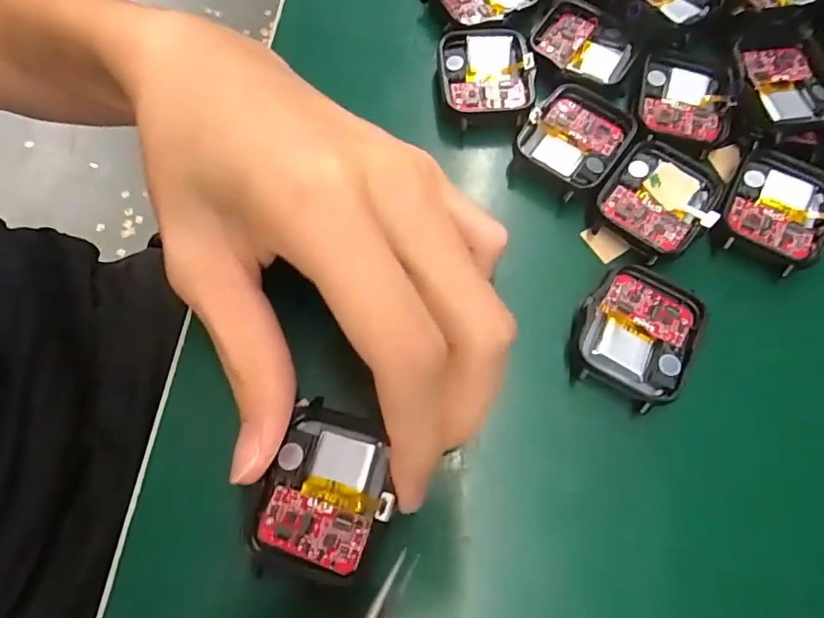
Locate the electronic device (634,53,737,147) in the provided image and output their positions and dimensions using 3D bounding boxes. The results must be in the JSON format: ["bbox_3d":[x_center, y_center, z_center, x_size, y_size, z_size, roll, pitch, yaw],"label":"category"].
[{"bbox_3d":[0.110,-0.083,0.202,0.036,0.007,0.037,11,70,2],"label":"electronic device"}]

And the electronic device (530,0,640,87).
[{"bbox_3d":[0.072,-0.111,0.212,0.041,0.006,0.036,36,73,10],"label":"electronic device"}]

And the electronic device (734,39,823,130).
[{"bbox_3d":[0.145,-0.089,0.195,0.038,0.005,0.039,-11,71,-6],"label":"electronic device"}]

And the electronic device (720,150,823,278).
[{"bbox_3d":[0.137,-0.037,0.187,0.036,0.007,0.045,30,72,8],"label":"electronic device"}]

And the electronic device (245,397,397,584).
[{"bbox_3d":[-0.024,0.051,0.140,0.036,0.014,0.044,18,71,5],"label":"electronic device"}]

